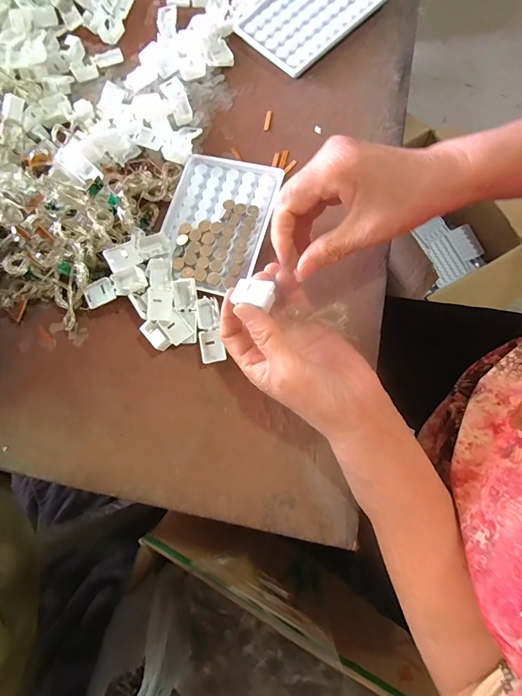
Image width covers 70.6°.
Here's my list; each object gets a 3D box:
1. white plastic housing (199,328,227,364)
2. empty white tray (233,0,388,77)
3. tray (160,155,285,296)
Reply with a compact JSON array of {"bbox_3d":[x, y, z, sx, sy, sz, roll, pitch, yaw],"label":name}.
[{"bbox_3d":[-0.041,-0.001,0.309,0.019,0.009,0.028,-15,77,3],"label":"white plastic housing"},{"bbox_3d":[0.047,-0.340,0.371,0.127,0.007,0.096,-42,77,-3],"label":"empty white tray"},{"bbox_3d":[-0.041,-0.116,0.331,0.092,0.011,0.127,16,80,9],"label":"tray"}]

